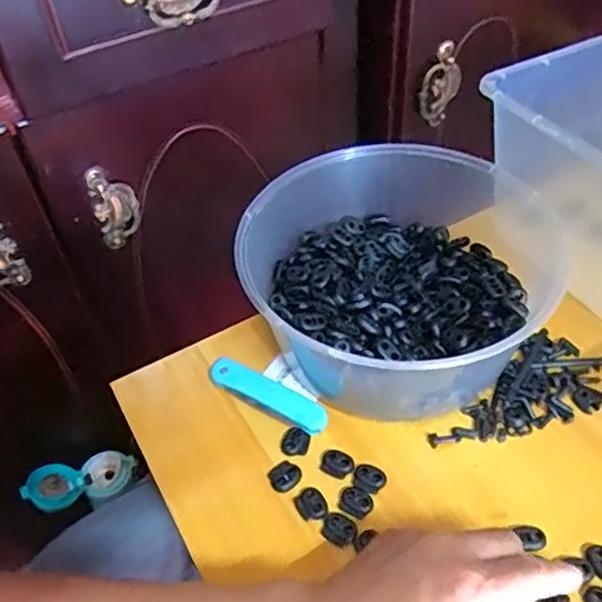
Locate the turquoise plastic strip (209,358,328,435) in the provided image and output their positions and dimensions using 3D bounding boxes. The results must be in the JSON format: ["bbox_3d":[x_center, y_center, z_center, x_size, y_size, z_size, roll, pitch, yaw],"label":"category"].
[{"bbox_3d":[-0.023,0.067,0.477,0.100,0.010,0.028,24,52,24],"label":"turquoise plastic strip"}]

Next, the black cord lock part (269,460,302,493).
[{"bbox_3d":[-0.011,0.117,0.432,0.021,0.004,0.020,-28,51,-21],"label":"black cord lock part"}]

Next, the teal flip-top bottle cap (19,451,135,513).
[{"bbox_3d":[-0.264,0.213,0.761,0.121,0.031,0.059,-8,44,-28],"label":"teal flip-top bottle cap"}]

